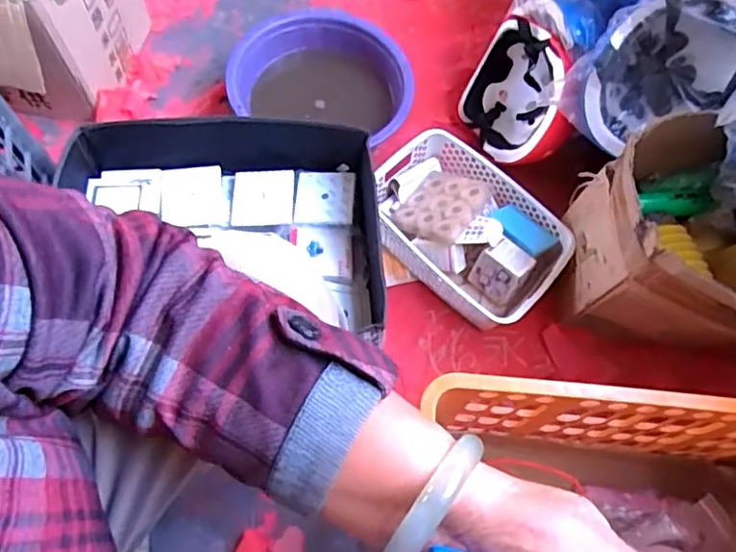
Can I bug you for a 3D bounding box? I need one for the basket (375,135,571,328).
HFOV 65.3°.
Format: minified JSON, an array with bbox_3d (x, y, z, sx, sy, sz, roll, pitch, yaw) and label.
[{"bbox_3d":[0.149,-0.073,0.874,0.200,0.084,0.293,-40,74,-18],"label":"basket"}]

